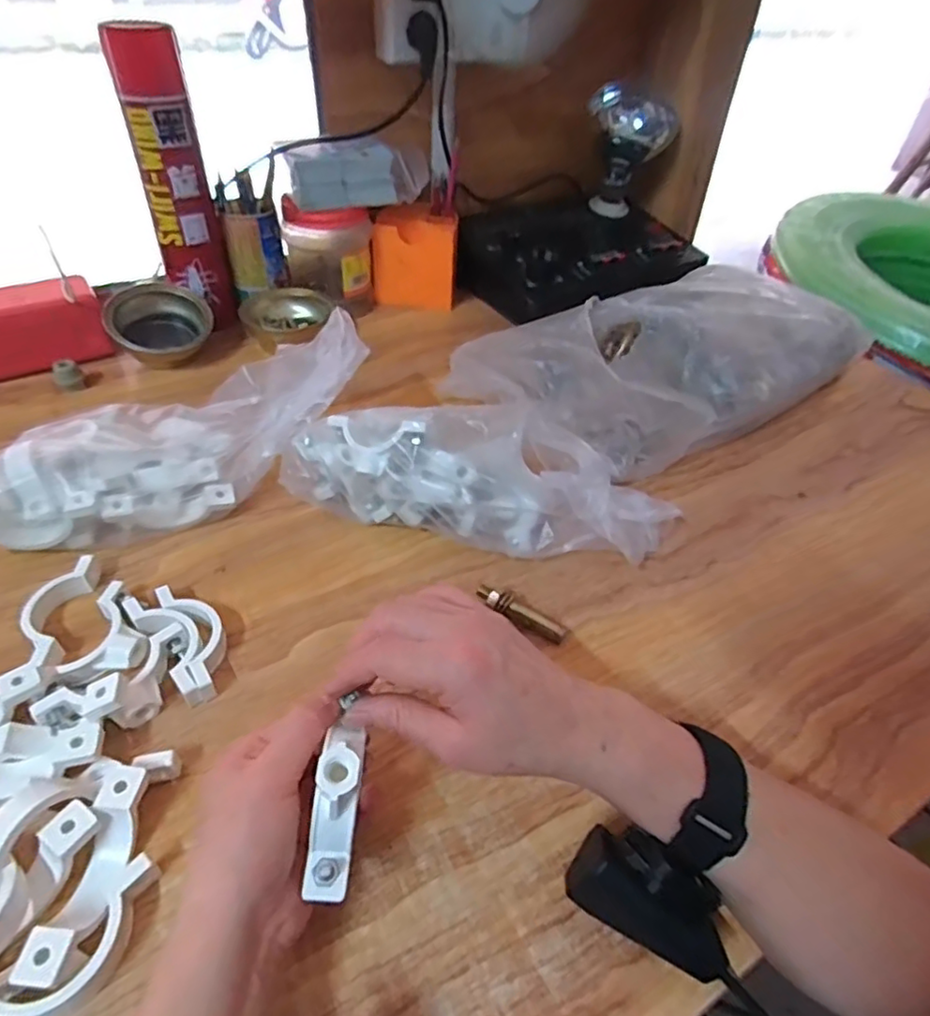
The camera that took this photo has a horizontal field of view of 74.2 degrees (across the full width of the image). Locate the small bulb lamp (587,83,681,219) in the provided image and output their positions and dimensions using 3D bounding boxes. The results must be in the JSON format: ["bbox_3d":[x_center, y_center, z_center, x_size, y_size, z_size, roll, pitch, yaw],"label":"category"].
[{"bbox_3d":[0.227,-0.483,0.845,0.100,0.143,0.088,-25,51,-27],"label":"small bulb lamp"}]

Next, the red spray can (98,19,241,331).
[{"bbox_3d":[-0.283,-0.302,0.617,0.066,0.278,0.052,-12,46,-16],"label":"red spray can"}]

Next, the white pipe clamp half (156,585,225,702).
[{"bbox_3d":[-0.170,0.081,0.395,0.027,0.019,0.084,-24,50,-27],"label":"white pipe clamp half"}]

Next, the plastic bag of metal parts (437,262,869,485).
[{"bbox_3d":[0.212,-0.150,0.624,0.417,0.088,0.203,-23,50,-26],"label":"plastic bag of metal parts"}]

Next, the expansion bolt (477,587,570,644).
[{"bbox_3d":[0.039,0.072,0.423,0.065,0.018,0.015,22,46,18],"label":"expansion bolt"}]

